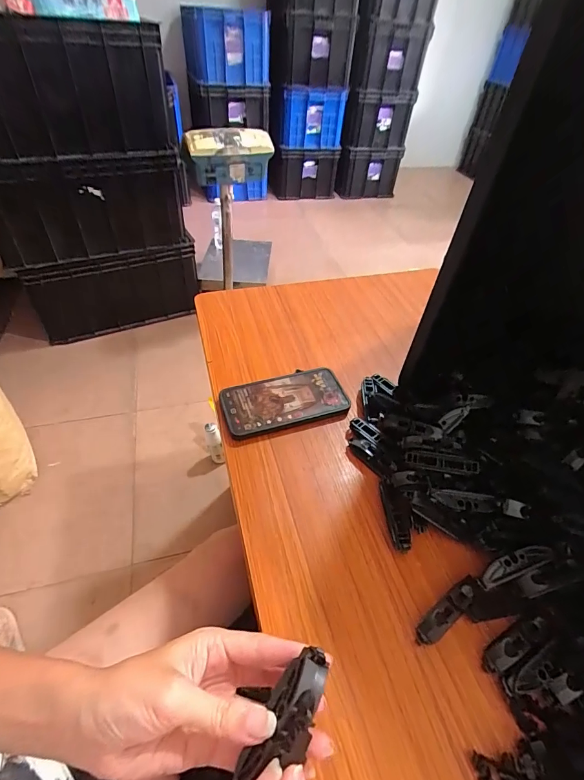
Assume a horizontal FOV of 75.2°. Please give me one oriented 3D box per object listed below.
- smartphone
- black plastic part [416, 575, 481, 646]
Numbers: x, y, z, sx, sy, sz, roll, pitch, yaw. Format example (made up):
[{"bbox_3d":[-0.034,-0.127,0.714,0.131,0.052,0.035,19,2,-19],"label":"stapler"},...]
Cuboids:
[{"bbox_3d":[-0.009,0.013,0.493,0.159,0.015,0.079,-12,49,-16],"label":"smartphone"},{"bbox_3d":[0.138,0.194,0.334,0.074,0.018,0.019,-27,54,-27],"label":"black plastic part"}]

